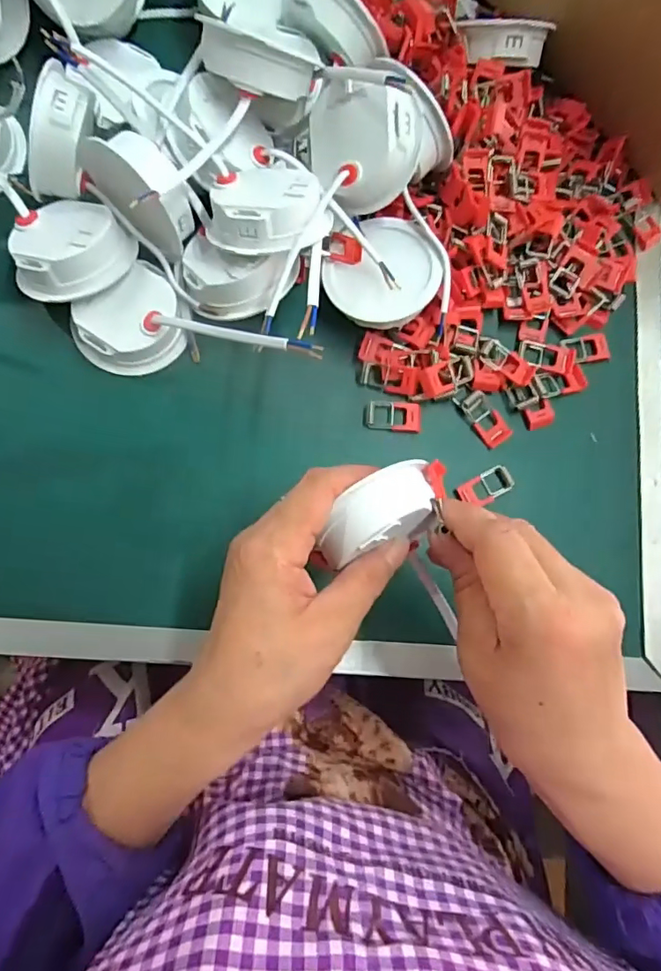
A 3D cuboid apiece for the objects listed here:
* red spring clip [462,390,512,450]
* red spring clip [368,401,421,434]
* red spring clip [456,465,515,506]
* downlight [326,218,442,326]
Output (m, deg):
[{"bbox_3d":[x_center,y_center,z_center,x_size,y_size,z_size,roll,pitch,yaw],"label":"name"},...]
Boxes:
[{"bbox_3d":[0.102,-0.043,0.350,0.020,0.007,0.037,-37,88,-9],"label":"red spring clip"},{"bbox_3d":[0.041,-0.044,0.345,0.034,0.005,0.019,3,82,-6],"label":"red spring clip"},{"bbox_3d":[0.100,0.002,0.344,0.036,0.006,0.018,-27,86,-9],"label":"red spring clip"},{"bbox_3d":[0.030,-0.132,0.332,0.067,0.022,0.066,1,82,-6],"label":"downlight"}]

